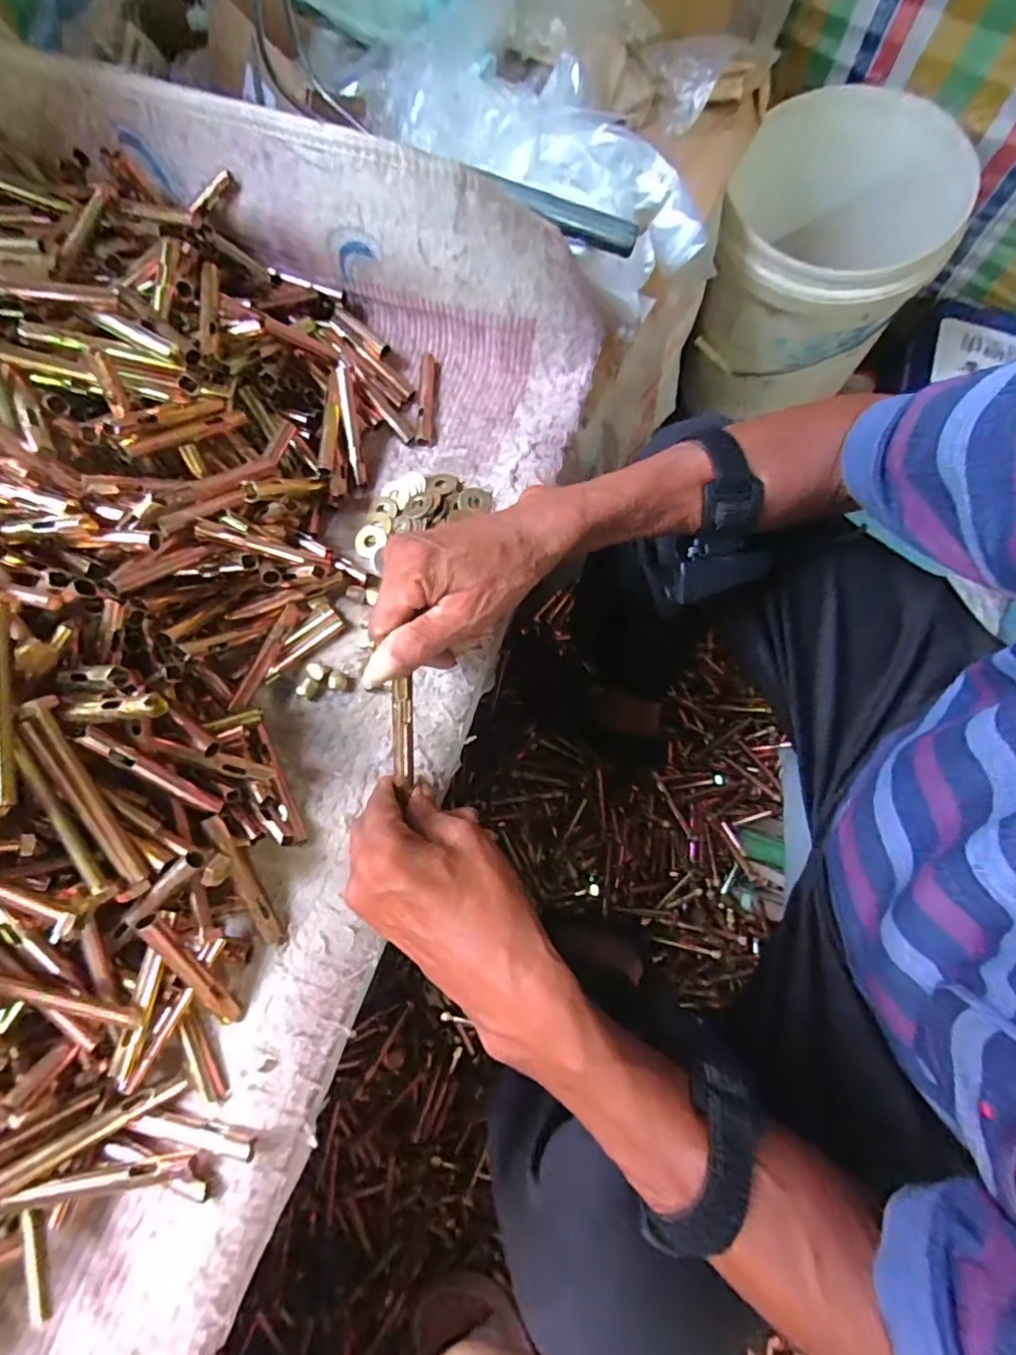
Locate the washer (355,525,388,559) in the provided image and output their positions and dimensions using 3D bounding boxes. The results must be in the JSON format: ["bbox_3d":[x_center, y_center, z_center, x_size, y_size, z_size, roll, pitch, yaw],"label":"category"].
[{"bbox_3d":[-0.103,-0.102,0.425,0.025,0.004,0.025,-4,72,13],"label":"washer"}]

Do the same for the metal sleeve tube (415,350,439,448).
[{"bbox_3d":[-0.066,-0.225,0.459,0.014,0.010,0.082,2,71,-2],"label":"metal sleeve tube"}]

